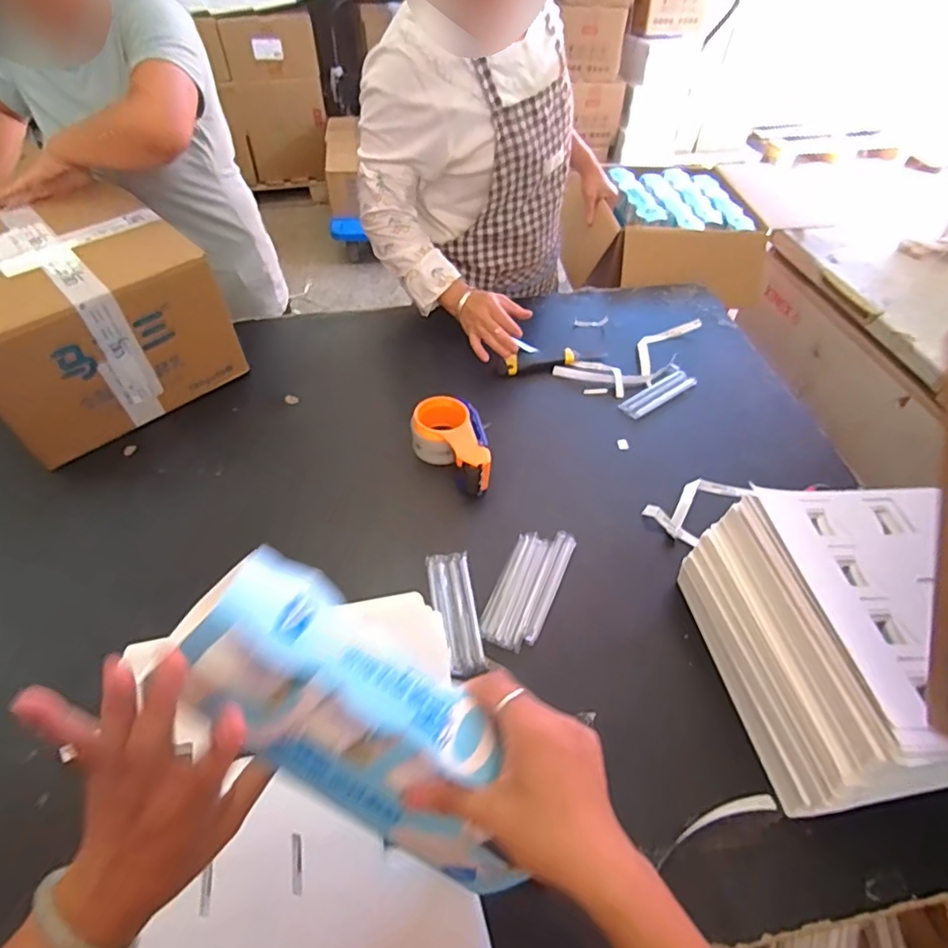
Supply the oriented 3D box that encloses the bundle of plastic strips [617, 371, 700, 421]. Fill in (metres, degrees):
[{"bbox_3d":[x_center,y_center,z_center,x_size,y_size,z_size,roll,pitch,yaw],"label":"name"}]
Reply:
[{"bbox_3d":[0.305,-0.131,0.921,0.148,0.004,0.041,-29,57,-21],"label":"bundle of plastic strips"}]

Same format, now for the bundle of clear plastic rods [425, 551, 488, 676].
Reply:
[{"bbox_3d":[-0.023,0.166,0.678,0.052,0.016,0.156,-8,51,-6],"label":"bundle of clear plastic rods"}]

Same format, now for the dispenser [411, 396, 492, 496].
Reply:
[{"bbox_3d":[-0.036,-0.039,0.822,0.097,0.069,0.153,-11,52,-8],"label":"dispenser"}]

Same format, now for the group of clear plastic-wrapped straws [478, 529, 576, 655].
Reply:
[{"bbox_3d":[0.067,0.139,0.697,0.071,0.015,0.167,19,54,15],"label":"group of clear plastic-wrapped straws"}]

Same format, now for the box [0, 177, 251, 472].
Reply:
[{"bbox_3d":[-0.595,-0.236,0.860,0.289,0.219,0.327,38,58,26],"label":"box"}]

